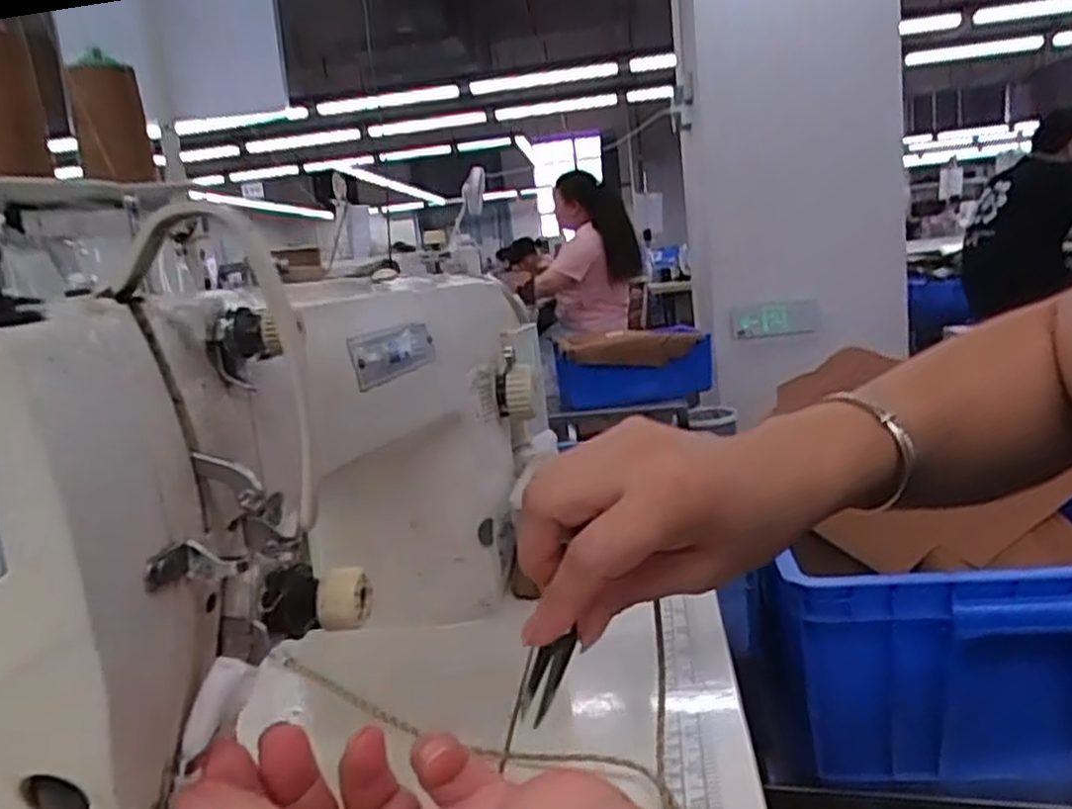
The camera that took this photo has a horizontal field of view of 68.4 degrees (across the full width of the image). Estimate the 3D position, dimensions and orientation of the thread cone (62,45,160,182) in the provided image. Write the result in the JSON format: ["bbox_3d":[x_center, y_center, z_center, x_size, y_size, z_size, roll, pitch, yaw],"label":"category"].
[{"bbox_3d":[-0.355,-0.239,0.657,0.050,0.104,0.057,-11,11,-28],"label":"thread cone"}]

